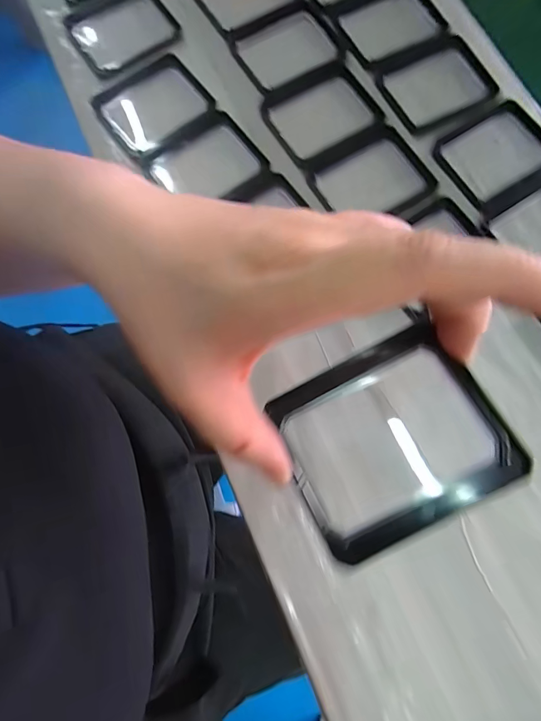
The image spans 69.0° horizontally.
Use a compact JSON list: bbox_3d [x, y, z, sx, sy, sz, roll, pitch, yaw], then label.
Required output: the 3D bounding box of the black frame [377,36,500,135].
[{"bbox_3d":[0.135,-0.224,0.321,0.086,0.006,0.071,-26,78,-7],"label":"black frame"}]

